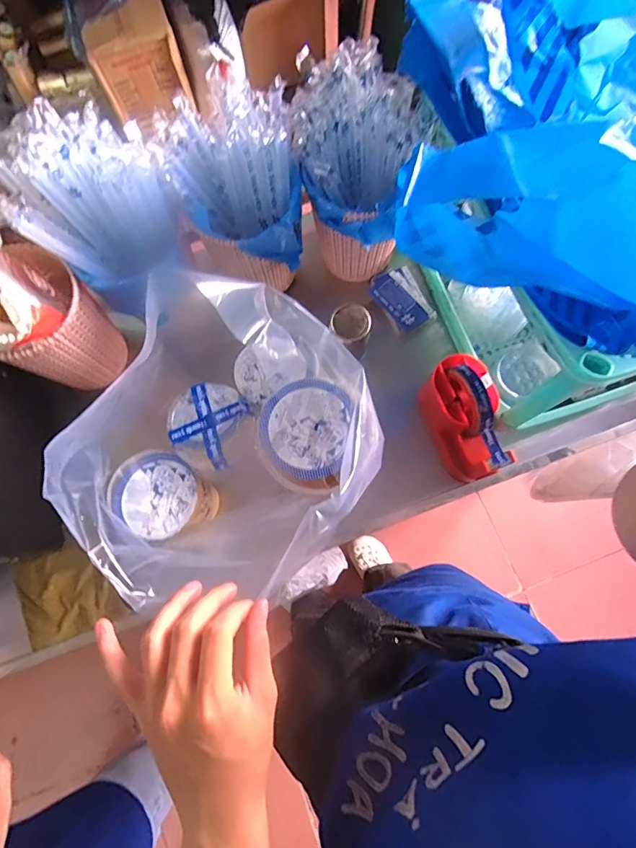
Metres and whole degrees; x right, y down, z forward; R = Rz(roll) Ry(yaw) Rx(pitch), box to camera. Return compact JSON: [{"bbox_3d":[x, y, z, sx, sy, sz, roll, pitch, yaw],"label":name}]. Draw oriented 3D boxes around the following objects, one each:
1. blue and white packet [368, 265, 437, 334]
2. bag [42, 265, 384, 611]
[{"bbox_3d":[0.125,-0.187,0.645,0.064,0.010,0.097,-34,78,-6],"label":"blue and white packet"},{"bbox_3d":[-0.075,0.034,0.476,0.234,0.293,0.269,39,81,10],"label":"bag"}]

